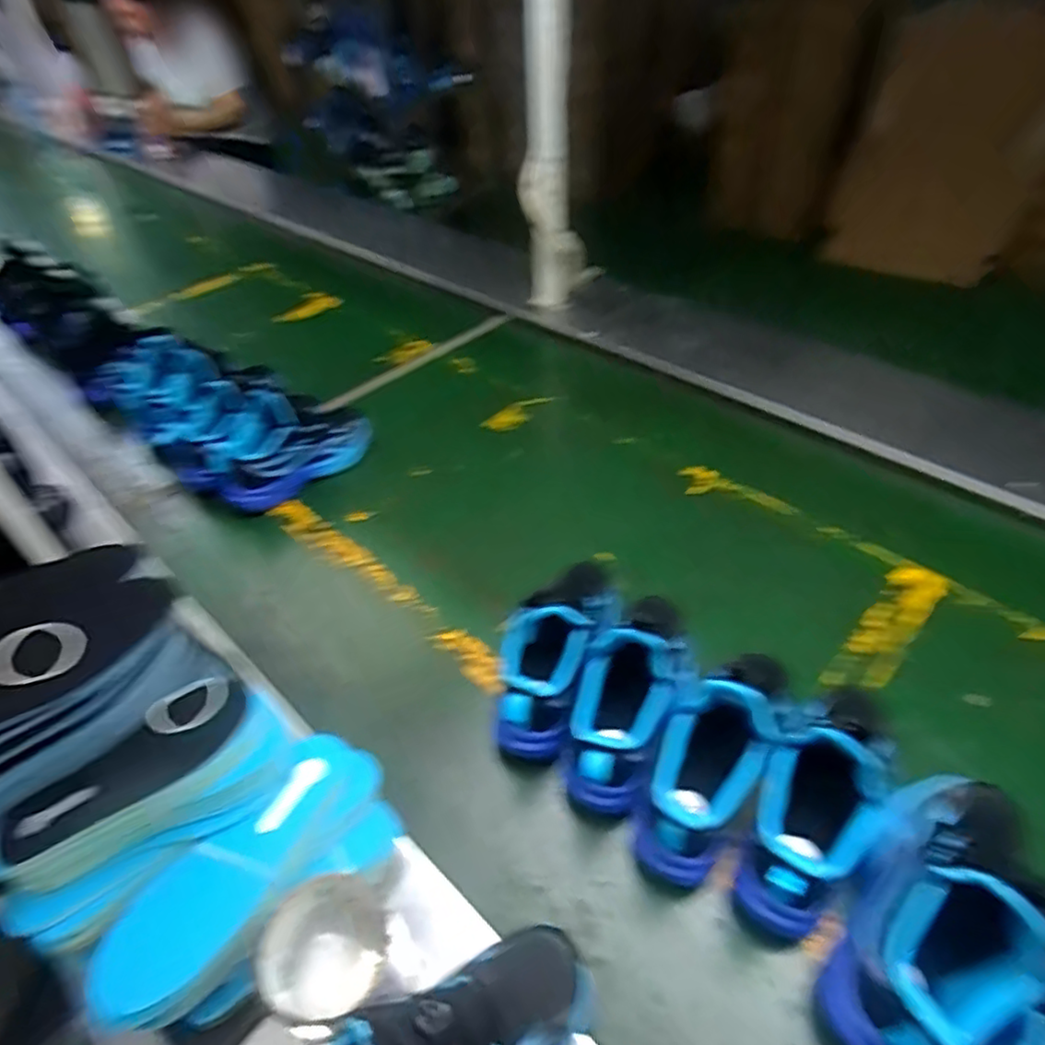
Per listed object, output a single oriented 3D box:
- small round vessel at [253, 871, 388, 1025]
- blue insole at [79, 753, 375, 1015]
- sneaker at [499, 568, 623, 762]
[{"bbox_3d":[-0.126,0.279,0.419,0.077,0.060,0.068,-27,48,-22],"label":"small round vessel"},{"bbox_3d":[-0.198,0.243,0.467,0.066,0.029,0.210,26,51,28],"label":"blue insole"},{"bbox_3d":[0.042,0.110,0.633,0.078,0.126,0.228,15,47,19],"label":"sneaker"}]

